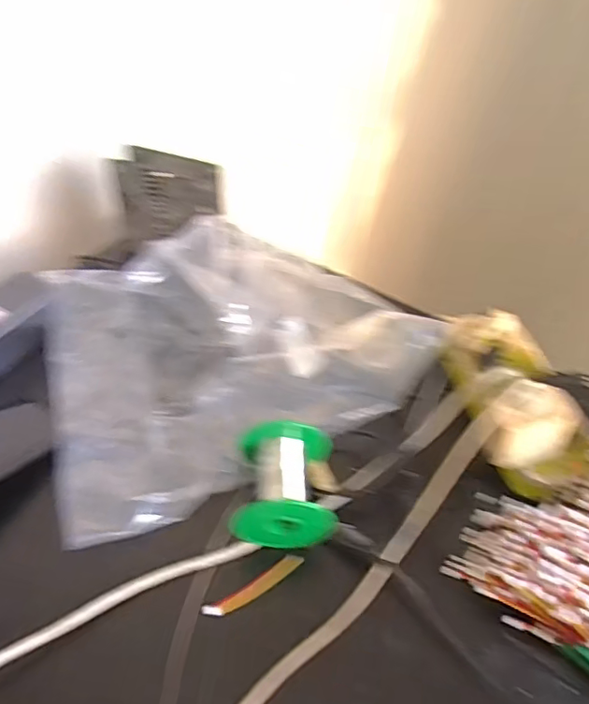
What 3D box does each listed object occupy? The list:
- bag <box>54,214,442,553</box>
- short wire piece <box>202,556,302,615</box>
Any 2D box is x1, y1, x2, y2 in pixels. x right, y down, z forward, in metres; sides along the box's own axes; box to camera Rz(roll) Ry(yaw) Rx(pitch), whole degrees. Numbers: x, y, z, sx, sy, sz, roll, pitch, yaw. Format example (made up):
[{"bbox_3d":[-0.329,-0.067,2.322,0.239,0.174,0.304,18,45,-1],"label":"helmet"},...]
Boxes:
[{"bbox_3d":[-0.074,-0.014,0.524,0.343,0.084,0.274,-22,52,-23],"label":"bag"},{"bbox_3d":[-0.029,0.174,0.409,0.079,0.006,0.013,-24,53,-25],"label":"short wire piece"}]

